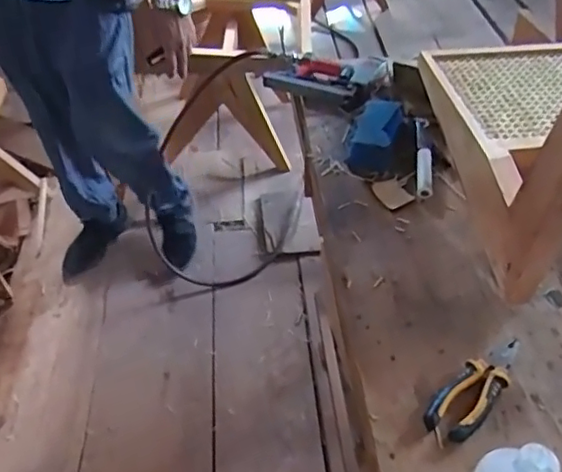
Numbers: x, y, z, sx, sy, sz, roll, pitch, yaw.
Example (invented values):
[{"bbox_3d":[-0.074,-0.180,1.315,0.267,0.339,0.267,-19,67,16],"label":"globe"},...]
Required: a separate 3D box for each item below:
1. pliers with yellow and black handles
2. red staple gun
[{"bbox_3d":[0.225,0.170,0.678,0.155,0.017,0.052,-35,53,-30],"label":"pliers with yellow and black handles"},{"bbox_3d":[0.084,-0.318,1.171,0.217,0.045,0.143,26,50,25],"label":"red staple gun"}]

